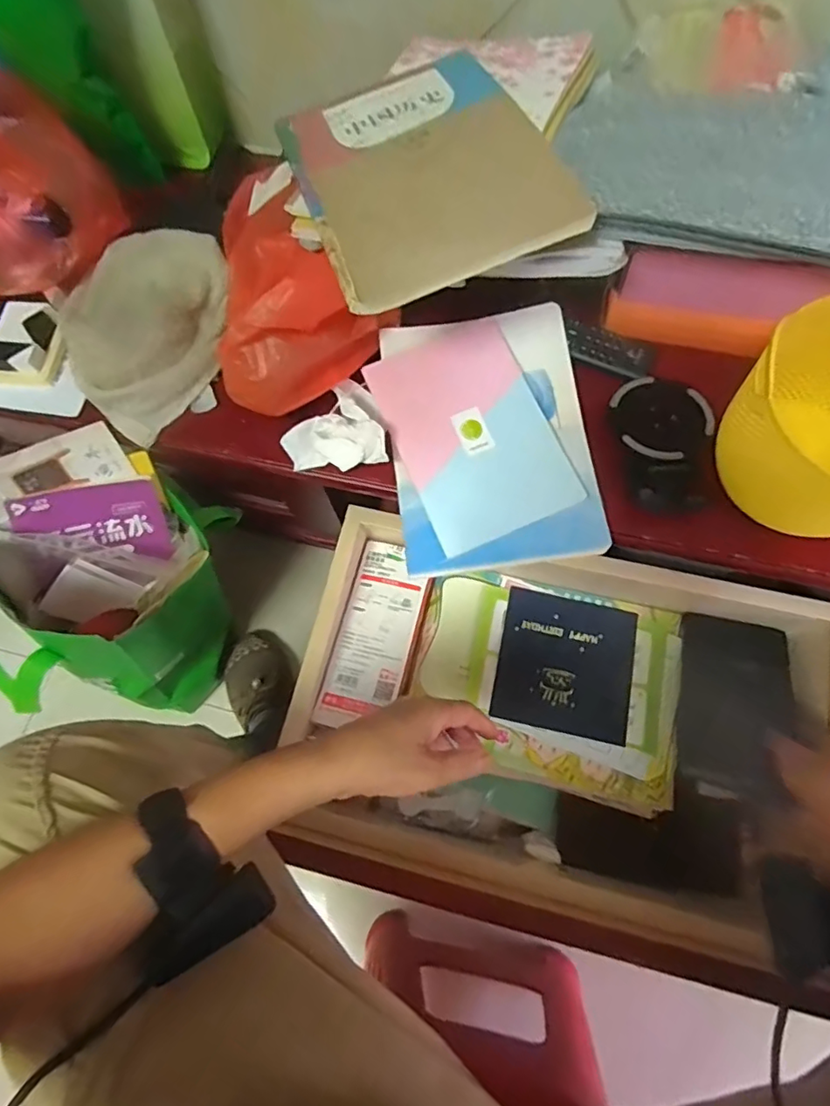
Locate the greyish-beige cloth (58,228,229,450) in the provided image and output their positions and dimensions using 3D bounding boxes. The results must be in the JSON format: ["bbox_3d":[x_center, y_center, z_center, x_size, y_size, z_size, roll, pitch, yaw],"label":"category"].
[{"bbox_3d":[-0.269,-0.237,0.576,0.159,0.076,0.198,41,77,14],"label":"greyish-beige cloth"}]

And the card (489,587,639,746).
[{"bbox_3d":[0.170,0.124,0.625,0.145,0.004,0.146,12,72,6],"label":"card"}]

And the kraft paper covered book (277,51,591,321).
[{"bbox_3d":[0.005,-0.310,0.447,0.192,0.013,0.251,-21,67,-2],"label":"kraft paper covered book"}]

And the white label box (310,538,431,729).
[{"bbox_3d":[-0.040,0.092,0.617,0.081,0.049,0.201,13,72,6],"label":"white label box"}]

